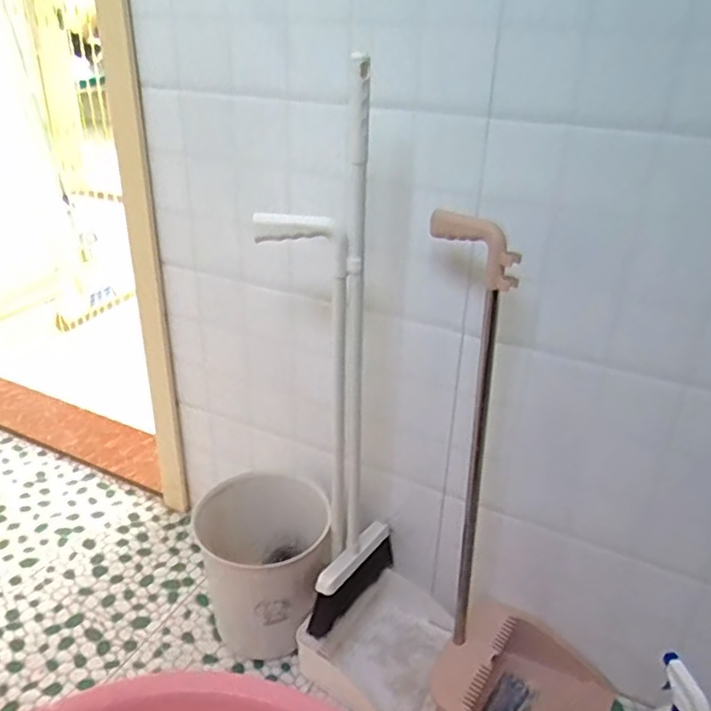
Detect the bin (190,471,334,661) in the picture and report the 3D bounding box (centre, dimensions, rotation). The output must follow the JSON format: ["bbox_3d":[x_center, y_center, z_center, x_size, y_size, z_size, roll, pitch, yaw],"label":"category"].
[{"bbox_3d":[-0.152,0.356,1.107,0.215,0.248,0.218,3,28,1],"label":"bin"}]

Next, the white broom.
[{"bbox_3d":[0.016,0.049,0.895,0.085,0.842,0.222,8,28,10],"label":"white broom"}]

